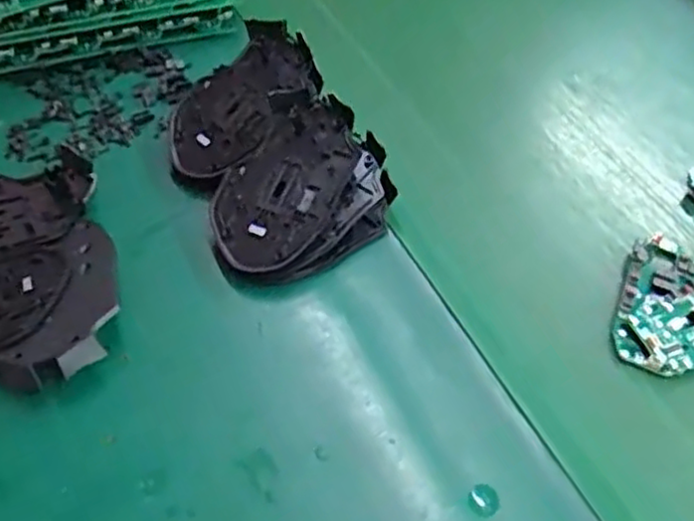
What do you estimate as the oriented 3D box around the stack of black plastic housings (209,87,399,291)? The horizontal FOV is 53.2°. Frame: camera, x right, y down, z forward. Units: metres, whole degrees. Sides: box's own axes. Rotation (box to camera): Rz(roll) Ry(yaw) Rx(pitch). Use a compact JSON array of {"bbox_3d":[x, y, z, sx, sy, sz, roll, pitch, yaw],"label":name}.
[{"bbox_3d":[-0.034,-0.042,0.424,0.104,0.054,0.113,37,60,24],"label":"stack of black plastic housings"}]

